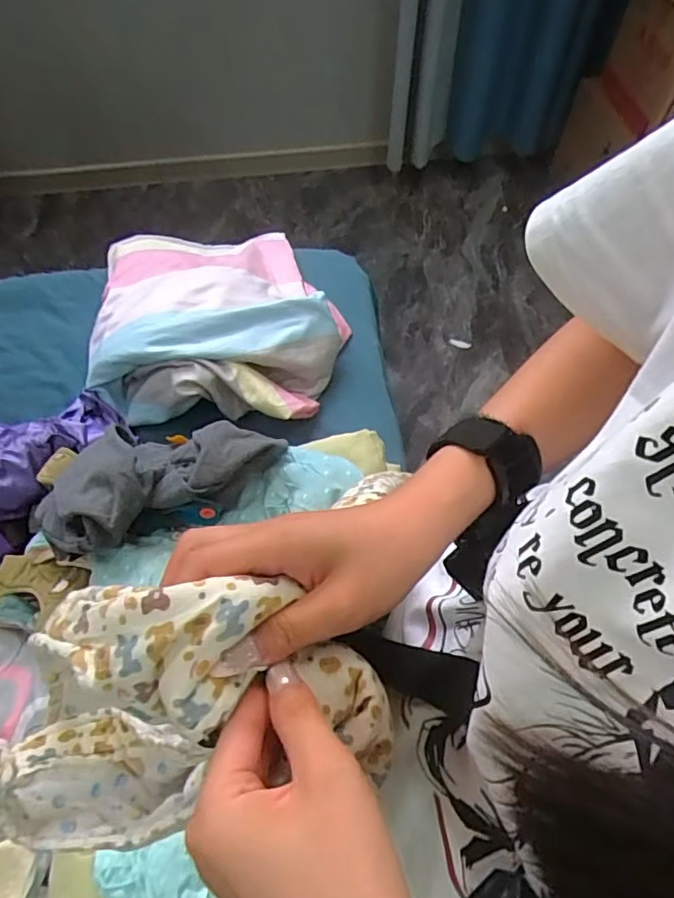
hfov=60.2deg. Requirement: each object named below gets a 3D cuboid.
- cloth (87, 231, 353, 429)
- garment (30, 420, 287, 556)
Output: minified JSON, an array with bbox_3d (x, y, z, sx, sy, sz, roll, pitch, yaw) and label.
[{"bbox_3d":[-0.190,-0.236,0.946,0.375,0.121,0.382,-3,60,-1],"label":"cloth"},{"bbox_3d":[-0.218,0.034,0.683,0.296,0.098,0.129,-20,62,-11],"label":"garment"}]

